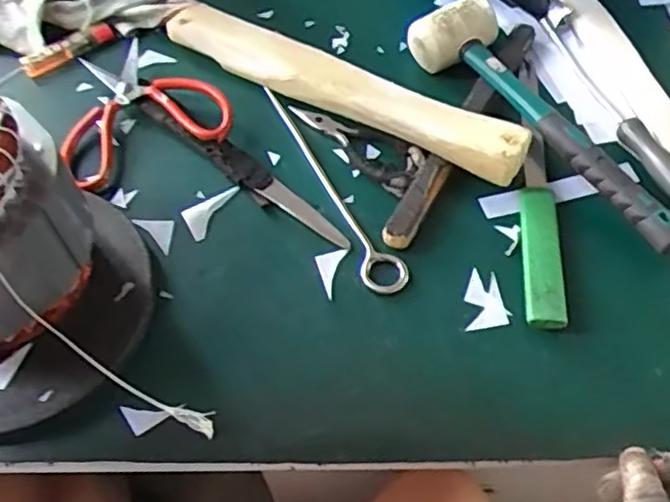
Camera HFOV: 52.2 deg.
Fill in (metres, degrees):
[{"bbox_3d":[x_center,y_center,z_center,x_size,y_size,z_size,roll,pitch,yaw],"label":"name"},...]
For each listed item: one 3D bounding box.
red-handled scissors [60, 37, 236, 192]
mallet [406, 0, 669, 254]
[{"bbox_3d":[-0.173,-0.123,0.581,0.135,0.025,0.142,-27,60,-15],"label":"red-handled scissors"},{"bbox_3d":[0.178,-0.110,0.555,0.082,0.054,0.277,-34,62,-19],"label":"mallet"}]

